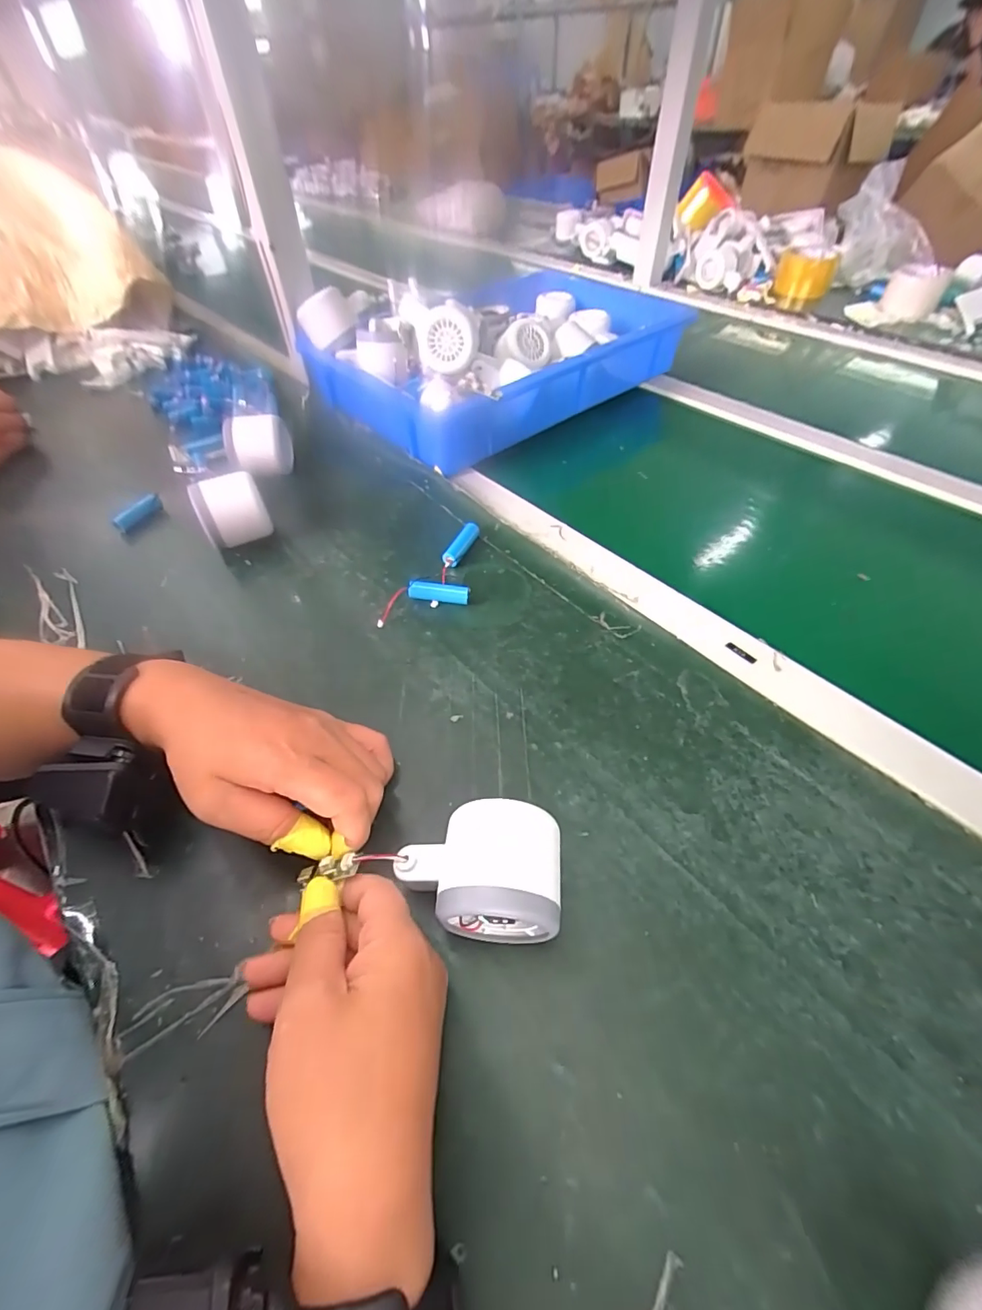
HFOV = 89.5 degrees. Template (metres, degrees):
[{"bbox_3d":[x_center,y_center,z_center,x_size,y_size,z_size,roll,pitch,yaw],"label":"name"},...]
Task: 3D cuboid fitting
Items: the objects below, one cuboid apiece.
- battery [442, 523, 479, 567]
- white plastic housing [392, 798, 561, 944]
[{"bbox_3d":[-0.026,-0.102,0.451,0.013,0.016,0.053,17,53,16],"label":"battery"},{"bbox_3d":[-0.007,0.105,0.246,0.079,0.054,0.054,3,51,2],"label":"white plastic housing"}]

